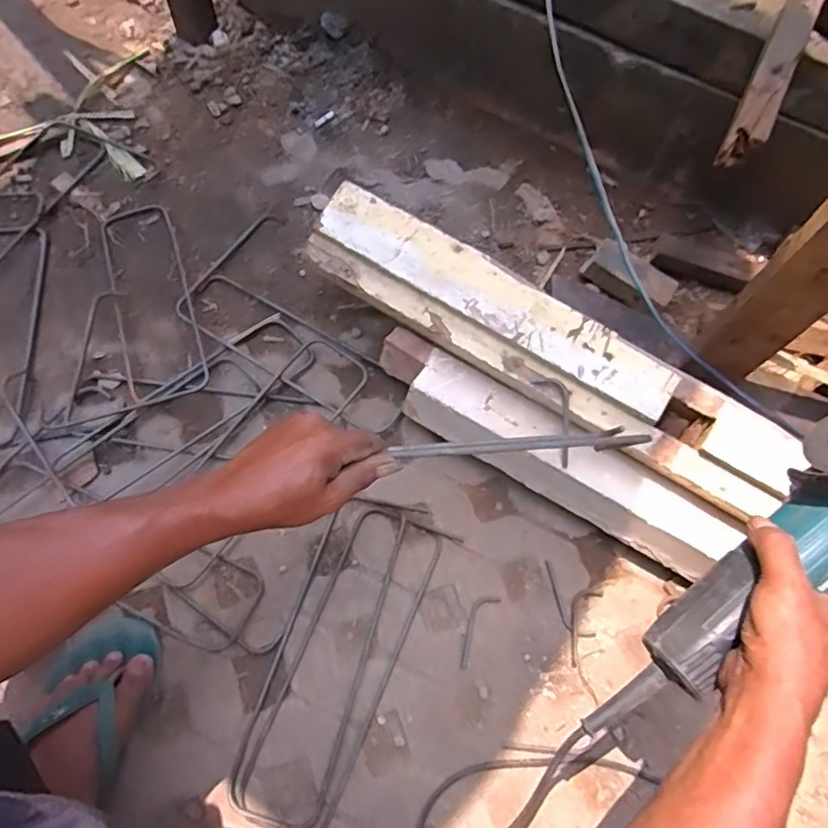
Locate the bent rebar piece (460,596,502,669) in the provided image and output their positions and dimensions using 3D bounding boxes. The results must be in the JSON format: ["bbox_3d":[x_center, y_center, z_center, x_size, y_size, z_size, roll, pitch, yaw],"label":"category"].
[{"bbox_3d":[0.070,0.251,0.691,0.024,0.005,0.089,31,70,9],"label":"bent rebar piece"}]

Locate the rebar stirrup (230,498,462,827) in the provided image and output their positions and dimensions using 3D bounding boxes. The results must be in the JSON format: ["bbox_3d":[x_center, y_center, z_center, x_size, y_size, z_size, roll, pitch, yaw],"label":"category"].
[{"bbox_3d":[-0.088,0.264,0.665,0.146,0.013,0.357,25,69,7],"label":"rebar stirrup"}]

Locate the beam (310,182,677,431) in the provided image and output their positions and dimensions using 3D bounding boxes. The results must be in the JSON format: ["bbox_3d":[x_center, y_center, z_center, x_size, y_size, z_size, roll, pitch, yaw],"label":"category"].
[{"bbox_3d":[0.083,-0.122,0.719,0.461,0.058,0.109,33,69,9],"label":"beam"}]

